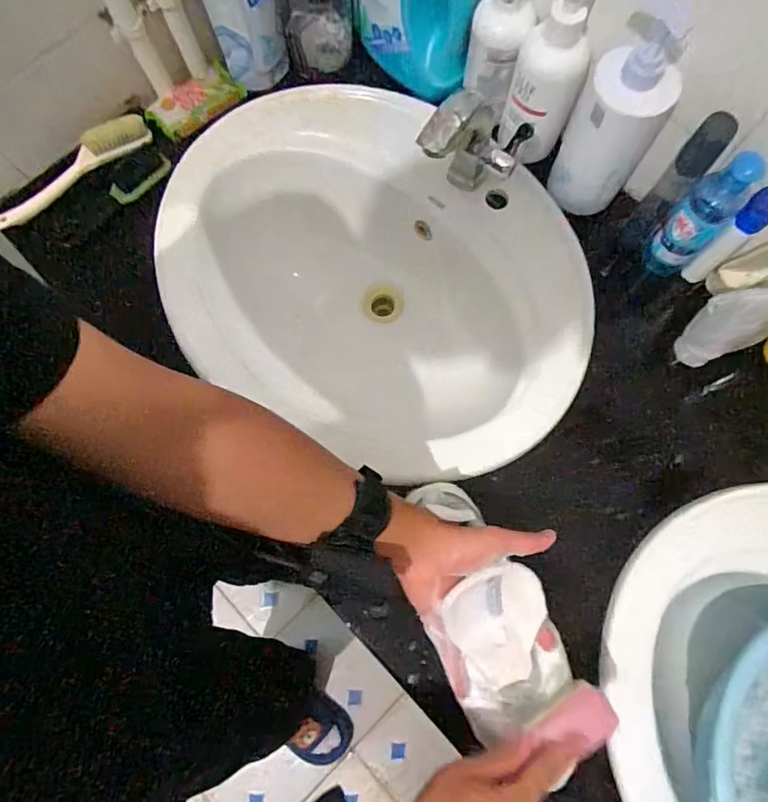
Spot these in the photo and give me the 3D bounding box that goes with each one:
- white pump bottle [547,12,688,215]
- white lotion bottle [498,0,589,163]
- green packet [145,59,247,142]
[{"bbox_3d":[0.238,-0.287,0.561,0.084,0.181,0.072,29,78,8],"label":"white pump bottle"},{"bbox_3d":[0.175,-0.350,0.567,0.072,0.212,0.051,20,77,6],"label":"white lotion bottle"},{"bbox_3d":[-0.244,-0.384,0.688,0.117,0.021,0.072,-34,78,-7],"label":"green packet"}]

